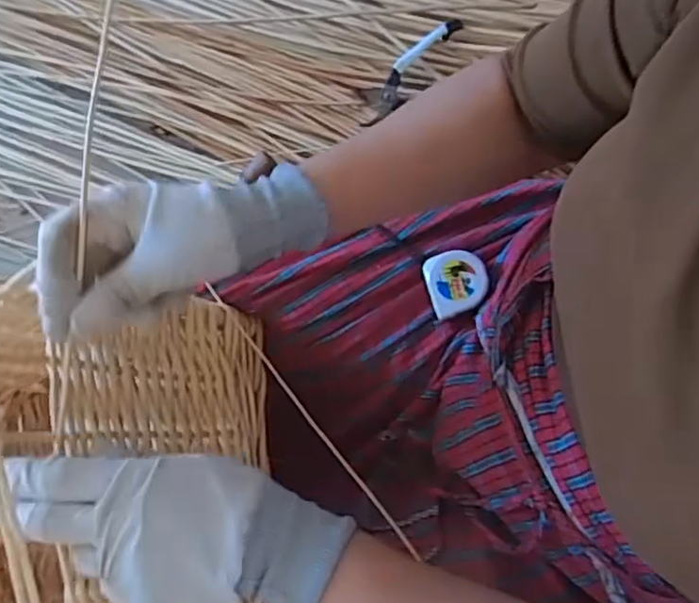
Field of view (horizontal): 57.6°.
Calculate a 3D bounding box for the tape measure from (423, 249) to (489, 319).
[{"bbox_3d":[0.091,-0.017,0.542,0.051,0.015,0.053,-19,75,14],"label":"tape measure"}]

